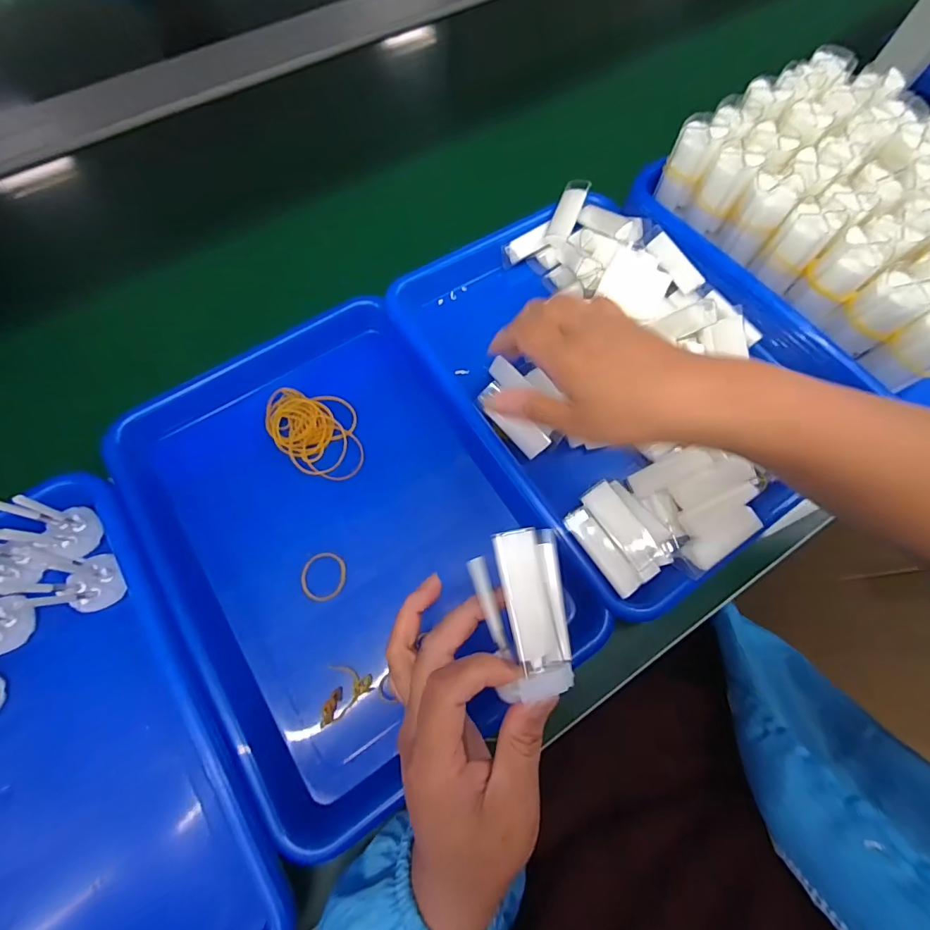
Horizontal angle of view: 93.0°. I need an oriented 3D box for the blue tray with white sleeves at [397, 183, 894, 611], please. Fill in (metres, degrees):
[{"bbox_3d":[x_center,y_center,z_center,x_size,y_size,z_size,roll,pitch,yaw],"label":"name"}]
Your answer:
[{"bbox_3d":[0.114,-0.077,0.366,0.245,0.061,0.330,-32,74,-12],"label":"blue tray with white sleeves"}]

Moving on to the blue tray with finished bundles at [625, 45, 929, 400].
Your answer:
[{"bbox_3d":[0.313,-0.198,0.354,0.204,0.067,0.278,-37,75,-13],"label":"blue tray with finished bundles"}]

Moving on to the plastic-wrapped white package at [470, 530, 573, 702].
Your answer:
[{"bbox_3d":[0.028,0.069,0.212,0.039,0.025,0.072,6,72,-33],"label":"plastic-wrapped white package"}]

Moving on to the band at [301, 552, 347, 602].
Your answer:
[{"bbox_3d":[-0.103,0.081,0.321,0.032,0.004,0.034,-14,71,-6],"label":"band"}]

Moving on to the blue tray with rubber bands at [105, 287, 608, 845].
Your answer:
[{"bbox_3d":[-0.089,0.045,0.334,0.240,0.047,0.339,-33,74,-12],"label":"blue tray with rubber bands"}]

